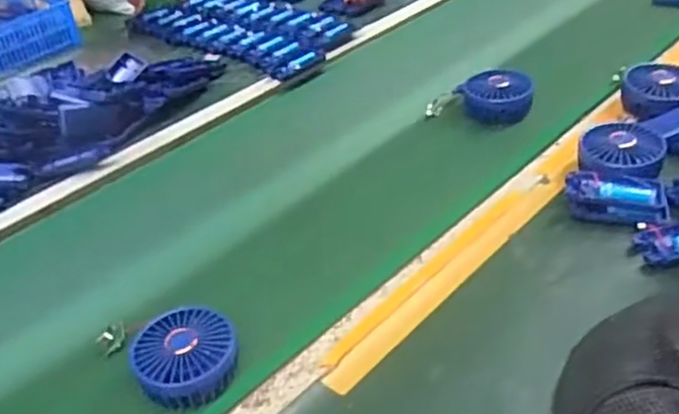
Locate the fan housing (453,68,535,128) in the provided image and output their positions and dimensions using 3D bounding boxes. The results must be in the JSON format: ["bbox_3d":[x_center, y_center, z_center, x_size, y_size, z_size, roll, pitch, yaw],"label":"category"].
[{"bbox_3d":[0.202,-0.142,0.875,0.102,0.043,0.075,4,41,12],"label":"fan housing"}]

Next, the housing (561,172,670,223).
[{"bbox_3d":[0.284,-0.006,0.705,0.099,0.031,0.046,9,40,21],"label":"housing"}]

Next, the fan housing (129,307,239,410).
[{"bbox_3d":[-0.135,0.128,0.600,0.085,0.027,0.090,-3,42,2],"label":"fan housing"}]

